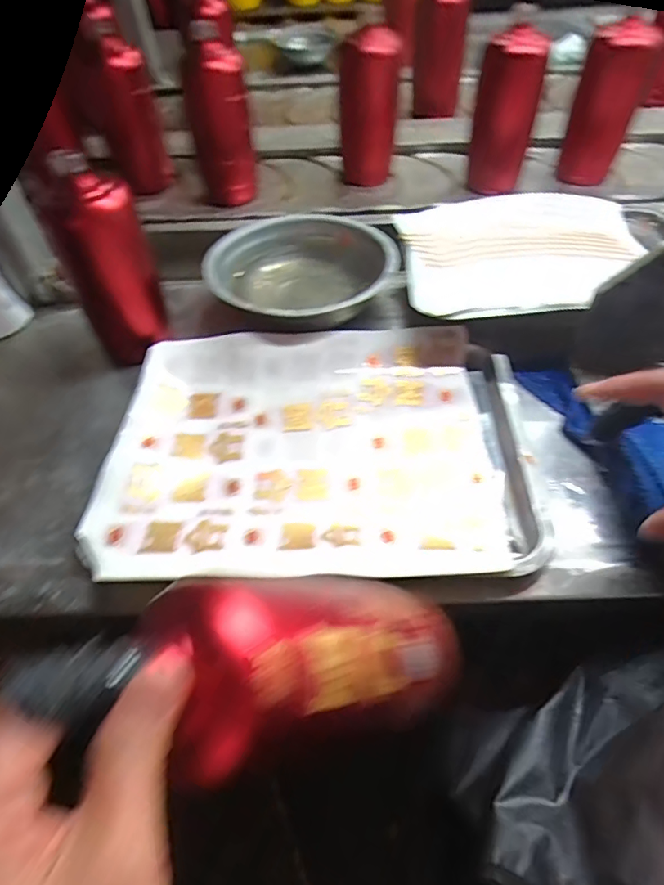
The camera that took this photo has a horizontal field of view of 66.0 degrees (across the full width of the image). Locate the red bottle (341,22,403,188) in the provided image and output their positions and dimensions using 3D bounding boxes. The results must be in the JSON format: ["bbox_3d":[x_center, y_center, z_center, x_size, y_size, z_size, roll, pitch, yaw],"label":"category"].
[{"bbox_3d":[0.050,-0.448,0.708,0.069,0.243,0.069,-8,76,-4],"label":"red bottle"}]

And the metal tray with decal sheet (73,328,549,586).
[{"bbox_3d":[-0.013,-0.001,0.427,0.339,0.035,0.254,0,52,3],"label":"metal tray with decal sheet"}]

